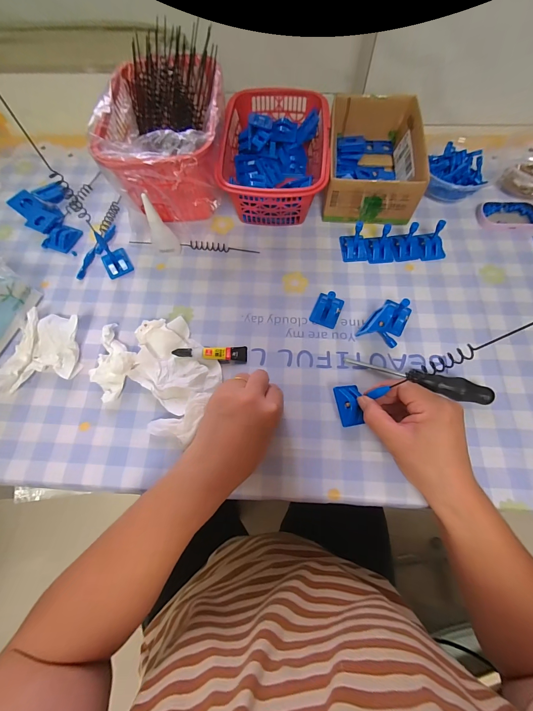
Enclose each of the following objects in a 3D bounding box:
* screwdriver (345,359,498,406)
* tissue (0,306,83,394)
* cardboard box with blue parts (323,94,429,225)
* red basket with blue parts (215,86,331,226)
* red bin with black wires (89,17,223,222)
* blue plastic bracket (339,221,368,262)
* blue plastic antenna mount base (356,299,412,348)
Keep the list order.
[{"bbox_3d":[0.173,0.024,0.343,0.154,0.027,0.022,21,71,10],"label":"screwdriver"},{"bbox_3d":[-0.275,-0.001,0.362,0.093,0.034,0.107,18,70,9],"label":"tissue"},{"bbox_3d":[0.154,-0.291,0.446,0.124,0.070,0.182,4,69,3],"label":"cardboard box with blue parts"},{"bbox_3d":[0.013,-0.295,0.447,0.139,0.078,0.204,3,69,3],"label":"red basket with blue parts"},{"bbox_3d":[-0.135,-0.314,0.436,0.149,0.122,0.240,0,69,2],"label":"red bin with black wires"},{"bbox_3d":[0.124,-0.161,0.413,0.034,0.040,0.042,-4,68,0],"label":"blue plastic bracket"},{"bbox_3d":[0.152,-0.043,0.371,0.047,0.035,0.070,34,80,7],"label":"blue plastic antenna mount base"}]

